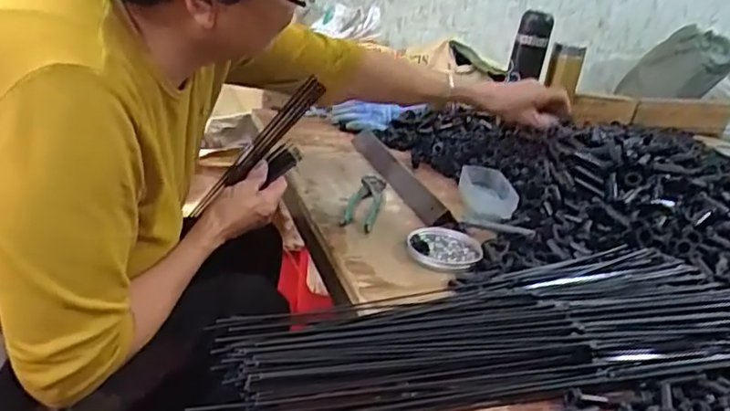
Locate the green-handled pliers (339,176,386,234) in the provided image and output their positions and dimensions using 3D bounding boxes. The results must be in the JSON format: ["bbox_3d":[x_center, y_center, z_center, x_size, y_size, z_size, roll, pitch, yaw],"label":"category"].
[{"bbox_3d":[0.001,-0.007,0.885,0.041,0.008,0.156,12,24,5],"label":"green-handled pliers"}]

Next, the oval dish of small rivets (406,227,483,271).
[{"bbox_3d":[0.096,0.050,0.788,0.089,0.013,0.095,13,24,6],"label":"oval dish of small rivets"}]

